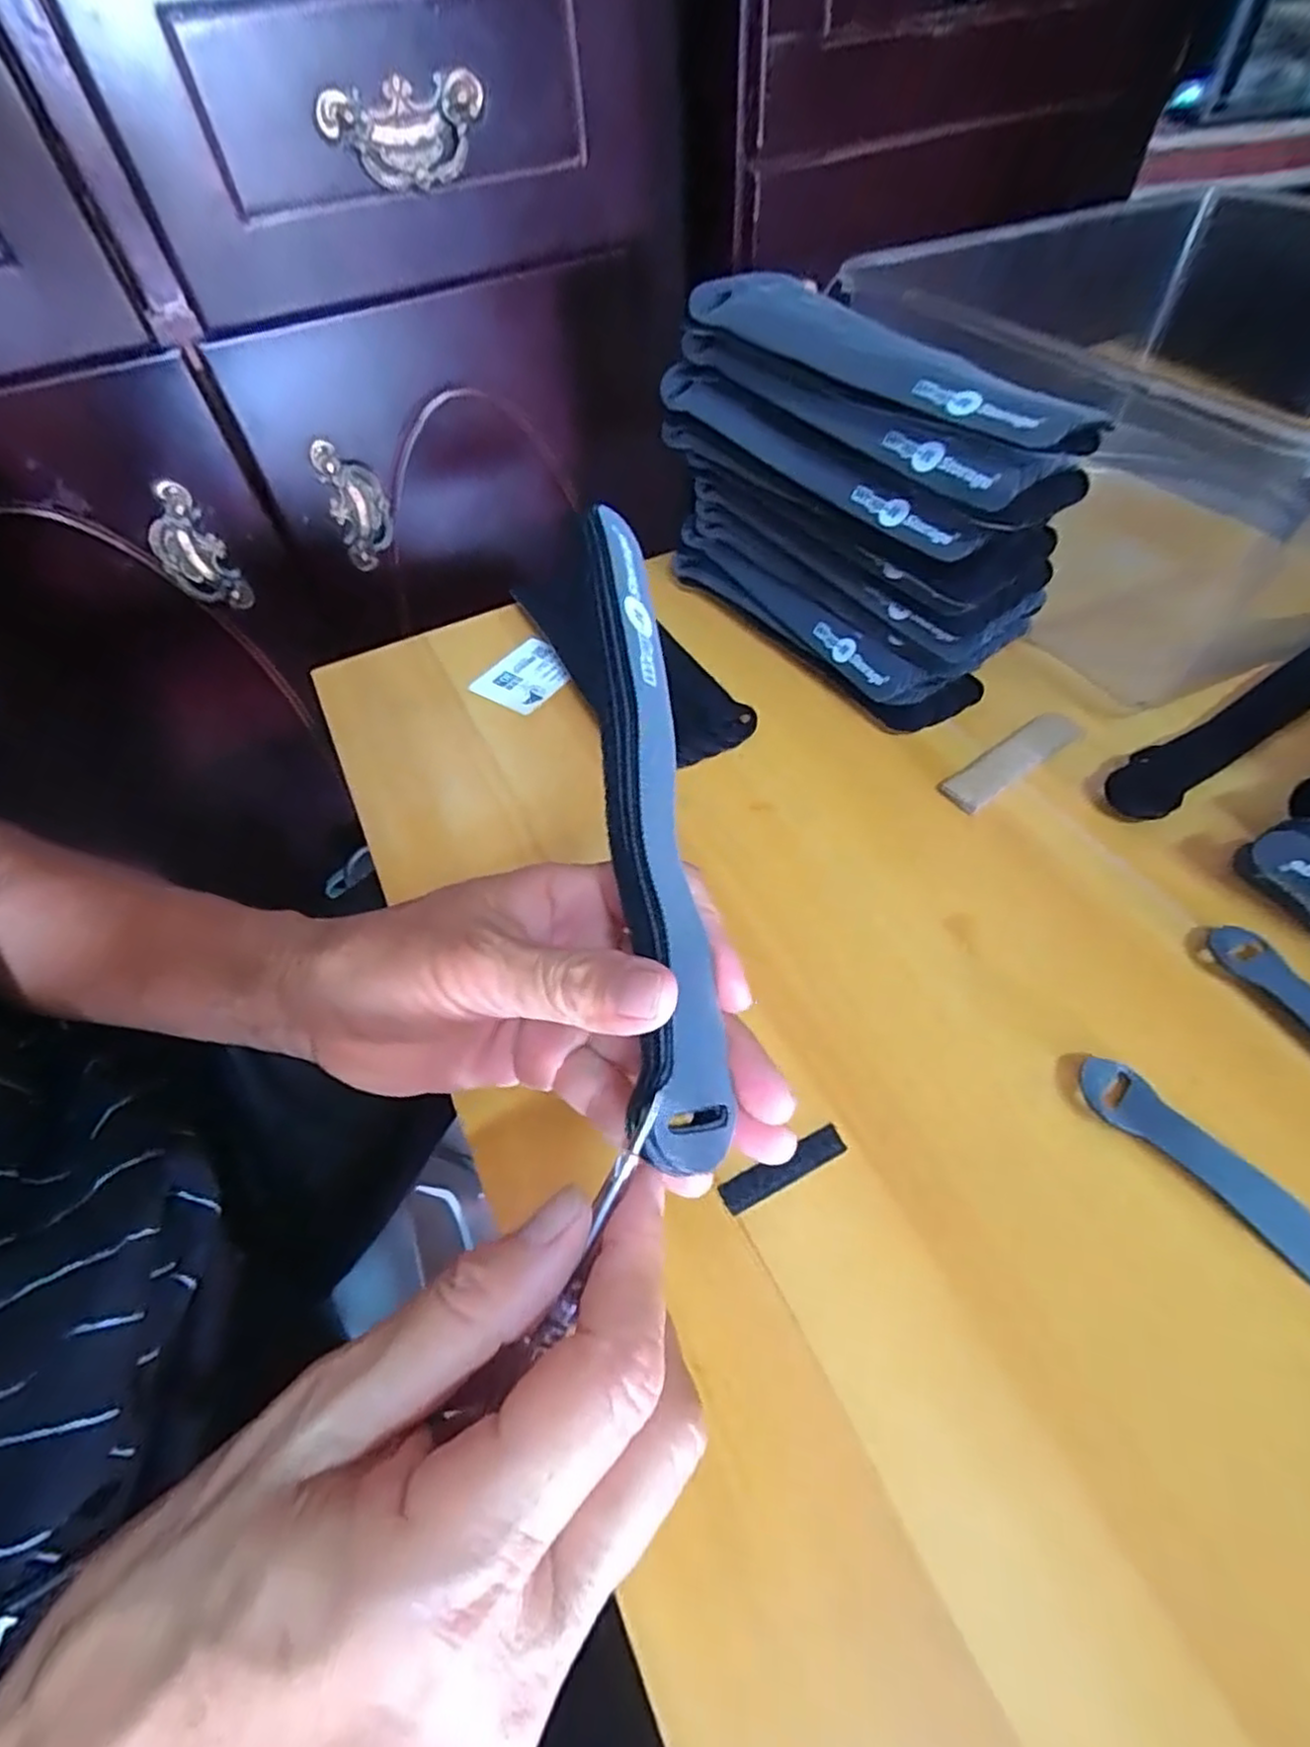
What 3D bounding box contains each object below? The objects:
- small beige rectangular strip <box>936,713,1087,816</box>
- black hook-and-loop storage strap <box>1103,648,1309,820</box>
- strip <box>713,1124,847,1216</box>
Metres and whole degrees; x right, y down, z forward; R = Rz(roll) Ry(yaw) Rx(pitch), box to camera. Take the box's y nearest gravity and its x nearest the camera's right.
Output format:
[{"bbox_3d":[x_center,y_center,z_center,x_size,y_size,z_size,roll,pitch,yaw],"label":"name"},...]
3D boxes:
[{"bbox_3d":[0.180,-0.058,0.349,0.088,0.005,0.022,-31,57,-18],"label":"small beige rectangular strip"},{"bbox_3d":[0.305,-0.082,0.352,0.210,0.013,0.028,-30,57,-17],"label":"black hook-and-loop storage strap"},{"bbox_3d":[0.045,0.102,0.241,0.047,0.004,0.010,-23,55,-13],"label":"strip"}]

